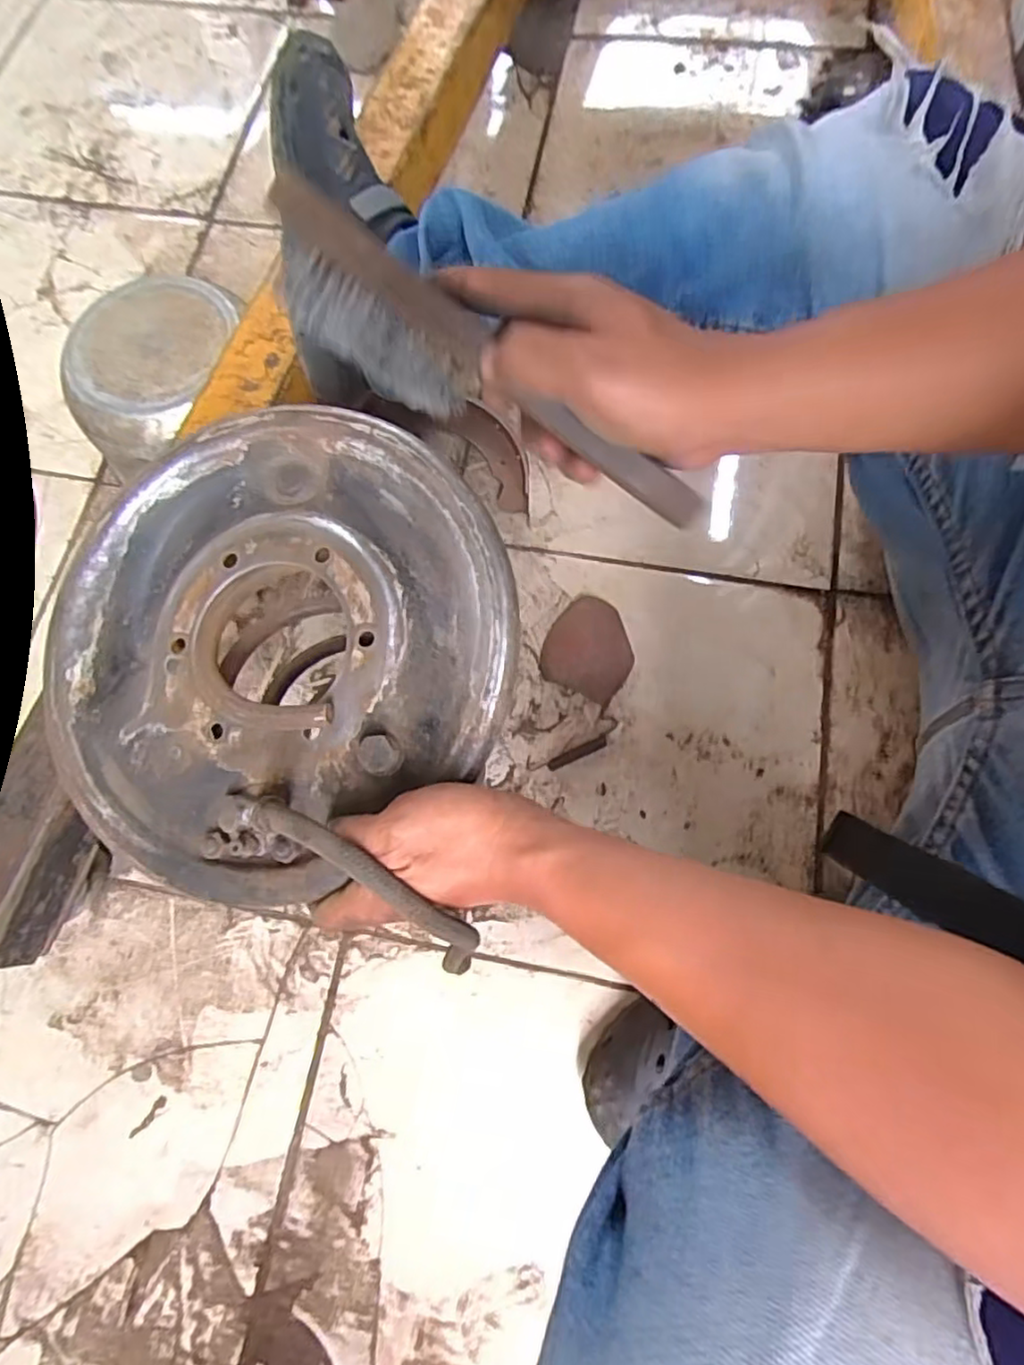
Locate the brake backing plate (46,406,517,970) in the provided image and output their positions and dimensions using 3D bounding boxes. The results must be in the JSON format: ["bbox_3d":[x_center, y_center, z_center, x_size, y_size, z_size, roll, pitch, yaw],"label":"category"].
[{"bbox_3d":[-0.127,-0.018,0.361,0.256,0.064,0.251,0,74,0],"label":"brake backing plate"}]

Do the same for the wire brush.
[{"bbox_3d":[-0.011,-0.139,0.305,0.225,0.036,0.044,32,76,-2],"label":"wire brush"}]

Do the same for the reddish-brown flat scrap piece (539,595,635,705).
[{"bbox_3d":[0.079,-0.036,0.663,0.083,0.024,0.097,24,75,7],"label":"reddish-brown flat scrap piece"}]

